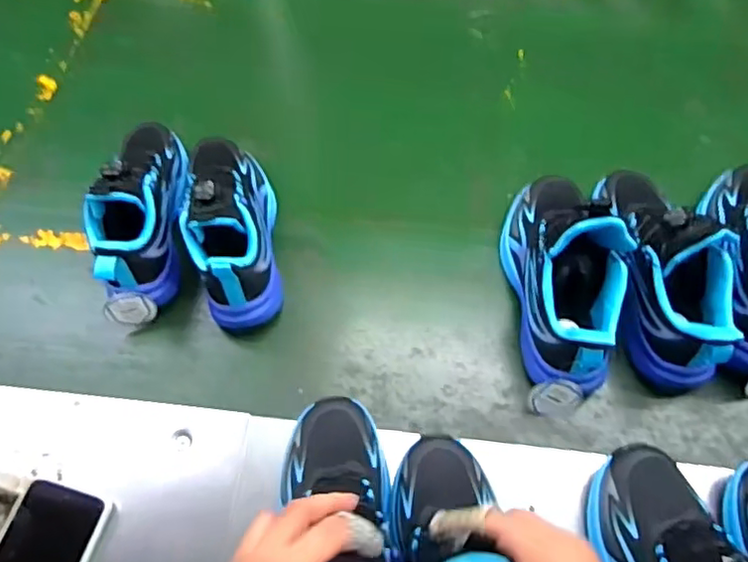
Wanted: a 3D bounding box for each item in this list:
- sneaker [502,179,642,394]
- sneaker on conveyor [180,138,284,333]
[{"bbox_3d":[0.183,-0.009,0.562,0.087,0.149,0.200,-6,63,2],"label":"sneaker"},{"bbox_3d":[-0.144,-0.065,0.620,0.072,0.120,0.218,-9,63,0],"label":"sneaker on conveyor"}]

